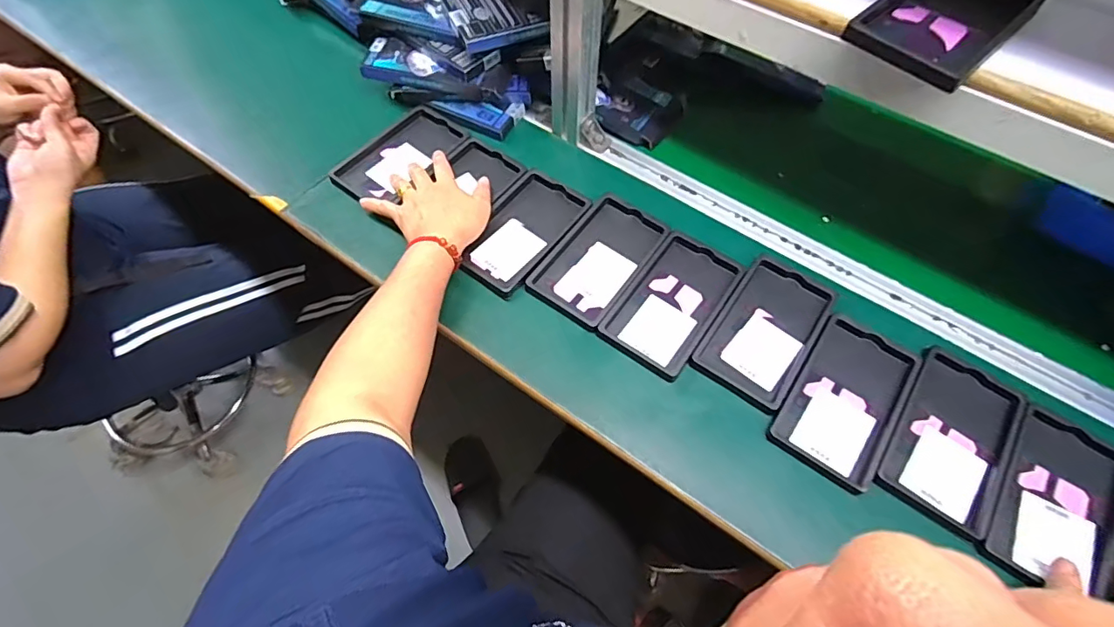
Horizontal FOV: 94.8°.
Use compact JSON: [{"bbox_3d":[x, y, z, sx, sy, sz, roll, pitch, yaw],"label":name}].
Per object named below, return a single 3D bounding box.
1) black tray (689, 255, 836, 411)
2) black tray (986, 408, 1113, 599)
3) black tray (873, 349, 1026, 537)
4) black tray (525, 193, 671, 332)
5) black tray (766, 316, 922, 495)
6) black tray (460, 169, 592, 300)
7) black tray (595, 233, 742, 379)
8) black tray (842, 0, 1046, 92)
[{"bbox_3d":[0.215,0.014,0.529,0.091,0.015,0.163,33,65,16],"label":"black tray"},{"bbox_3d":[0.436,0.166,0.442,0.084,0.022,0.156,34,65,17],"label":"black tray"},{"bbox_3d":[0.366,0.115,0.474,0.094,0.013,0.159,30,64,15],"label":"black tray"},{"bbox_3d":[0.045,-0.062,0.568,0.091,0.014,0.161,32,65,16],"label":"black tray"},{"bbox_3d":[0.277,0.082,0.491,0.093,0.014,0.159,33,65,16],"label":"black tray"},{"bbox_3d":[-0.043,-0.095,0.585,0.095,0.015,0.161,31,64,15],"label":"black tray"},{"bbox_3d":[0.122,-0.015,0.545,0.089,0.012,0.158,32,65,16],"label":"black tray"},{"bbox_3d":[0.308,-0.236,0.409,0.152,0.019,0.093,-39,68,-20],"label":"black tray"}]

